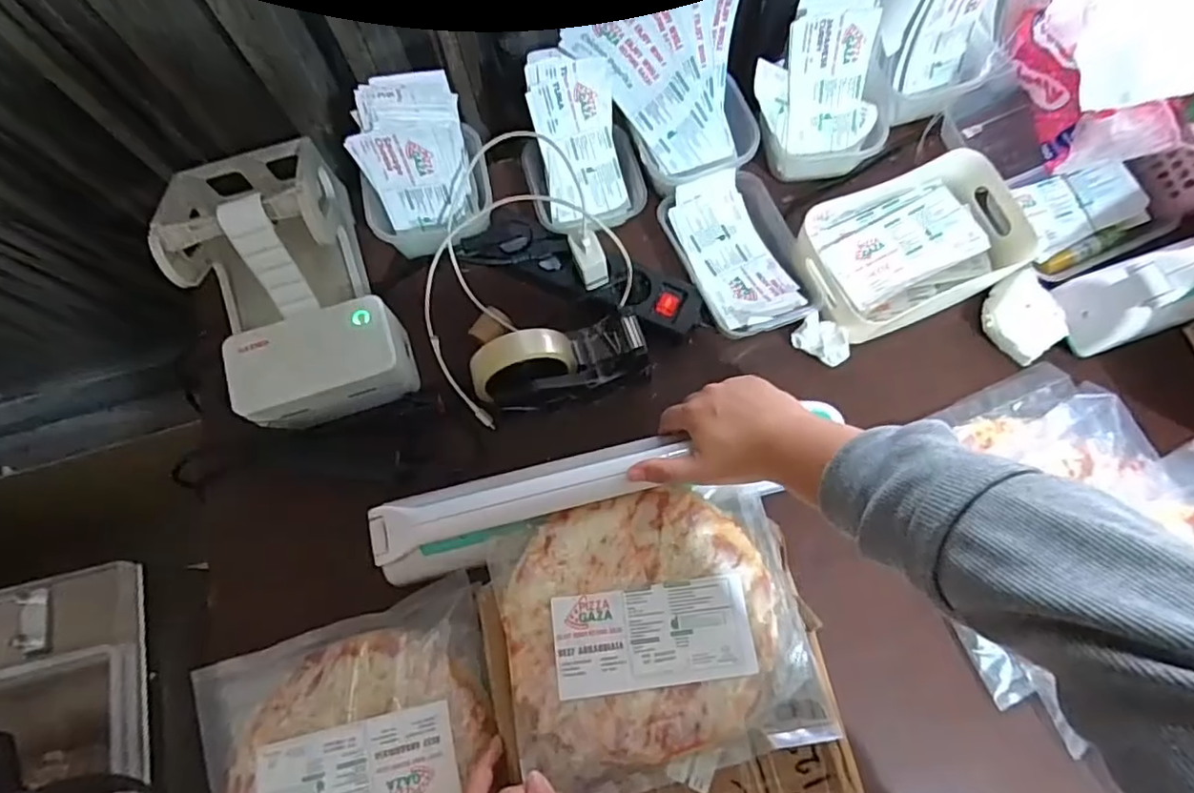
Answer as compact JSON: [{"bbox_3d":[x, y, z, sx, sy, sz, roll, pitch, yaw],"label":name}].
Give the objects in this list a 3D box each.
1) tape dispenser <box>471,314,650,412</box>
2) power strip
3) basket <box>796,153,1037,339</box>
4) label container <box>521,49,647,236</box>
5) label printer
[{"bbox_3d":[-0.033,-0.028,0.582,0.155,0.077,0.060,-12,75,-2],"label":"tape dispenser"},{"bbox_3d":[-0.013,-0.123,0.623,0.238,0.038,0.065,23,77,7],"label":"power strip"},{"bbox_3d":[0.310,-0.157,0.636,0.212,0.060,0.147,-23,76,-5],"label":"basket"},{"bbox_3d":[-0.016,-0.256,0.633,0.115,0.099,0.139,-10,75,-1],"label":"label container"},{"bbox_3d":[-0.296,-0.116,0.576,0.146,0.122,0.274,-25,76,-5],"label":"label printer"}]

